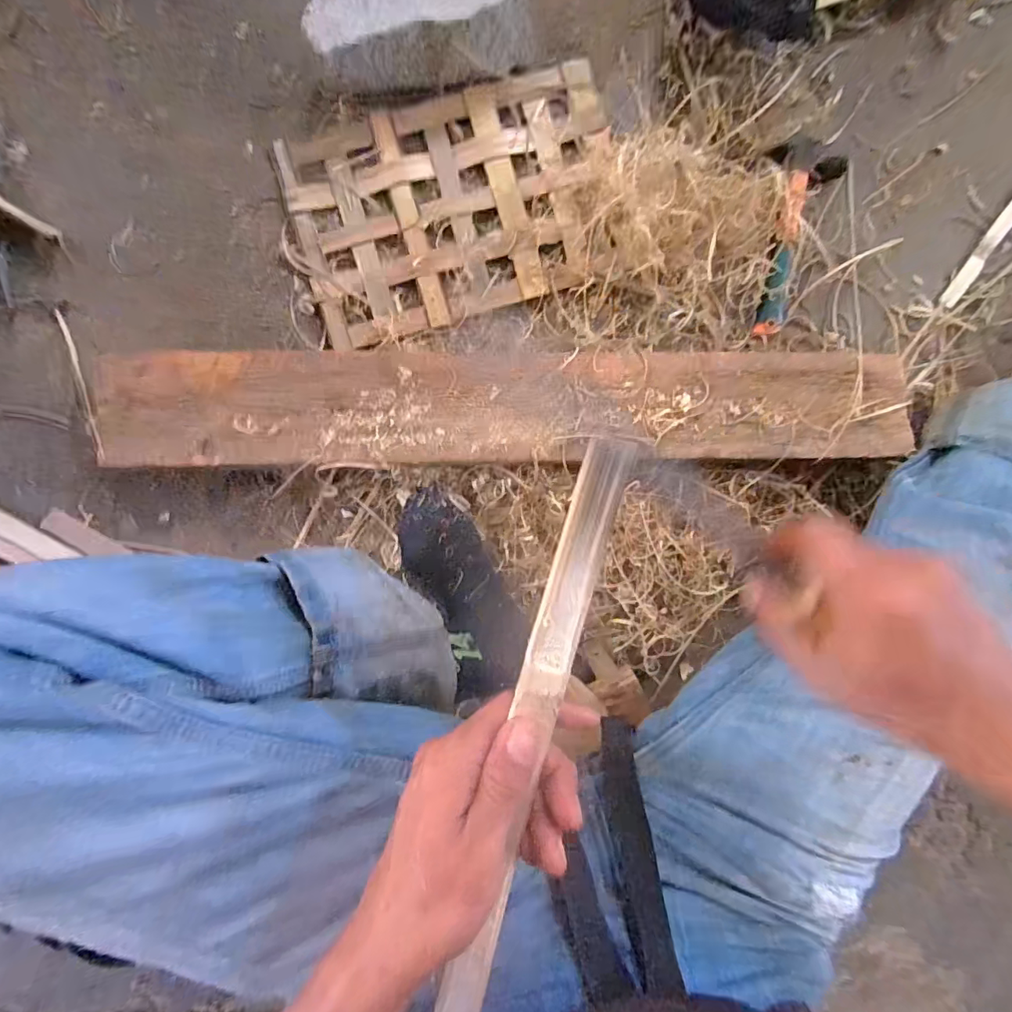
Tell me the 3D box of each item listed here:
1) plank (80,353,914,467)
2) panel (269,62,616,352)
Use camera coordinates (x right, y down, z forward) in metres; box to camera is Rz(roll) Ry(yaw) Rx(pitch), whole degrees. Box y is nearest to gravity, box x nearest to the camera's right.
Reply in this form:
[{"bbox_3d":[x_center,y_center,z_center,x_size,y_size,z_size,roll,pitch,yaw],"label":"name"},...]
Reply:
[{"bbox_3d":[0.021,-0.101,0.503,0.803,0.022,0.111,-1,94,-5],"label":"plank"},{"bbox_3d":[-0.050,-0.319,0.526,0.341,0.017,0.222,-17,95,-3],"label":"panel"}]

